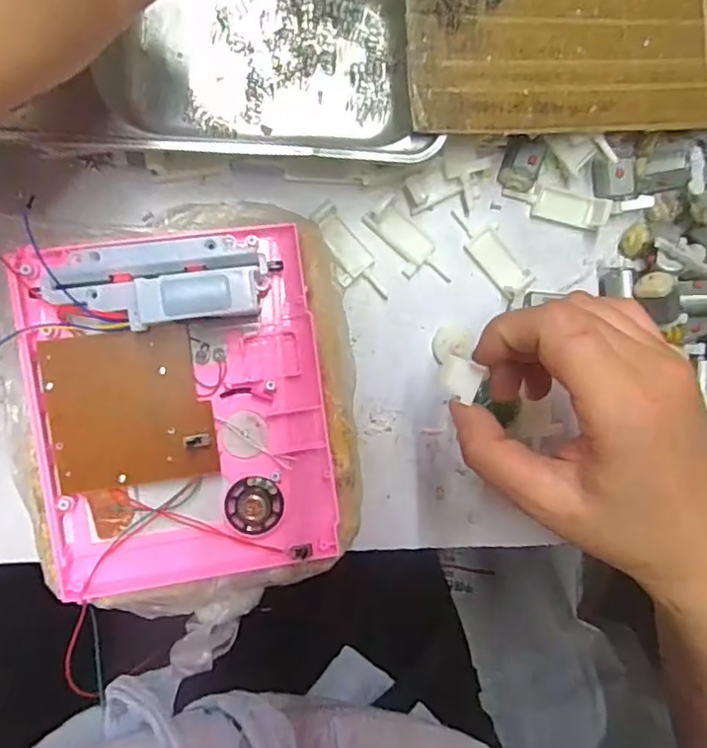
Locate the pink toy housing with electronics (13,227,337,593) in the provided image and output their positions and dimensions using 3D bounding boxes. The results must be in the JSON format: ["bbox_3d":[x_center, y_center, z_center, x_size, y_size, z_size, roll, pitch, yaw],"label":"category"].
[{"bbox_3d":[-0.078,0.019,0.278,0.129,0.038,0.162,-7,95,-8],"label":"pink toy housing with electronics"}]

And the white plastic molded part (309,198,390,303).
[{"bbox_3d":[-0.003,-0.063,0.324,0.024,0.012,0.058,-41,99,-3],"label":"white plastic molded part"}]

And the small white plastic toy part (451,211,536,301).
[{"bbox_3d":[0.078,-0.069,0.340,0.022,0.007,0.056,-39,86,-3],"label":"small white plastic toy part"}]

